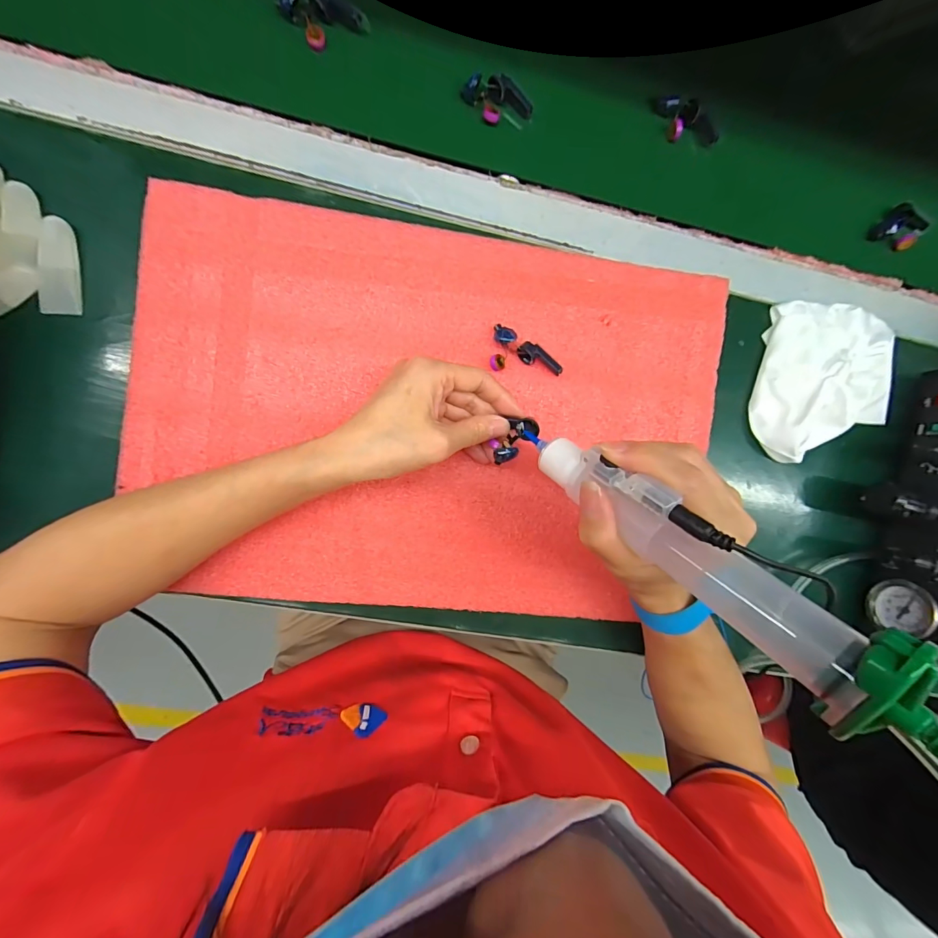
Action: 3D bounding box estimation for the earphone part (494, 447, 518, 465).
[{"bbox_3d":[0.023,-0.009,0.253,0.015,0.006,0.009,-22,94,-6],"label":"earphone part"}]

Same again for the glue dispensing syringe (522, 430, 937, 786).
[{"bbox_3d":[0.095,0.037,0.167,0.025,0.212,0.036,-40,138,-5],"label":"glue dispensing syringe"}]

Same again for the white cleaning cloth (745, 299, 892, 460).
[{"bbox_3d":[0.280,-0.076,0.321,0.118,0.032,0.113,-17,94,-6],"label":"white cleaning cloth"}]

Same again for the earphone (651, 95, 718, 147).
[{"bbox_3d":[0.166,-0.264,0.313,0.053,0.014,0.026,6,91,-7],"label":"earphone"}]

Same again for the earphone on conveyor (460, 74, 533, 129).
[{"bbox_3d":[0.020,-0.262,0.292,0.048,0.014,0.025,-2,92,-7],"label":"earphone on conveyor"}]

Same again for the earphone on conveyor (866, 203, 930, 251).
[{"bbox_3d":[0.358,-0.200,0.338,0.045,0.013,0.034,-38,96,-5],"label":"earphone on conveyor"}]

